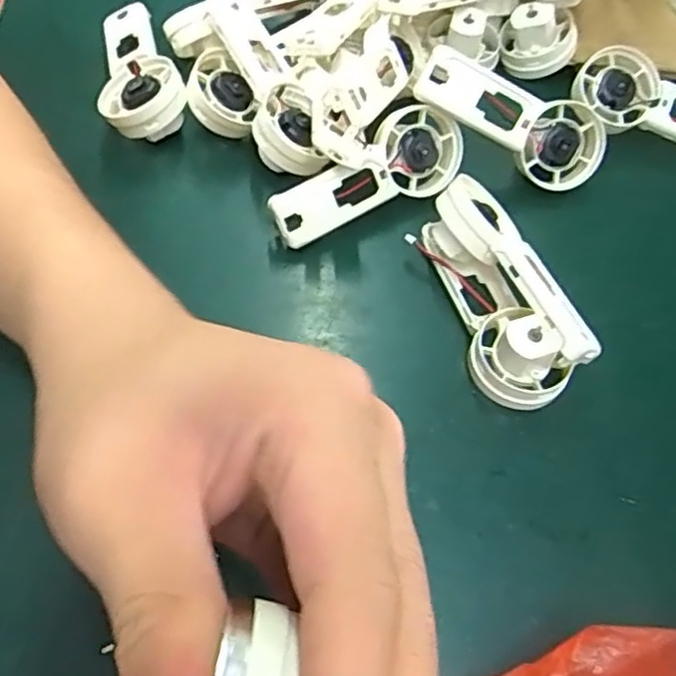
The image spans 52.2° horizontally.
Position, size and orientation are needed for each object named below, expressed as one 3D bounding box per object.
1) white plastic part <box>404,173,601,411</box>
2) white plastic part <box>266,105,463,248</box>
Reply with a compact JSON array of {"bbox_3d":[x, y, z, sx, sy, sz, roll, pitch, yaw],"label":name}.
[{"bbox_3d":[0.064,-0.018,0.281,0.041,0.036,0.095,-18,62,-15],"label":"white plastic part"},{"bbox_3d":[0.013,-0.076,0.311,0.097,0.033,0.021,-32,25,-17],"label":"white plastic part"}]

